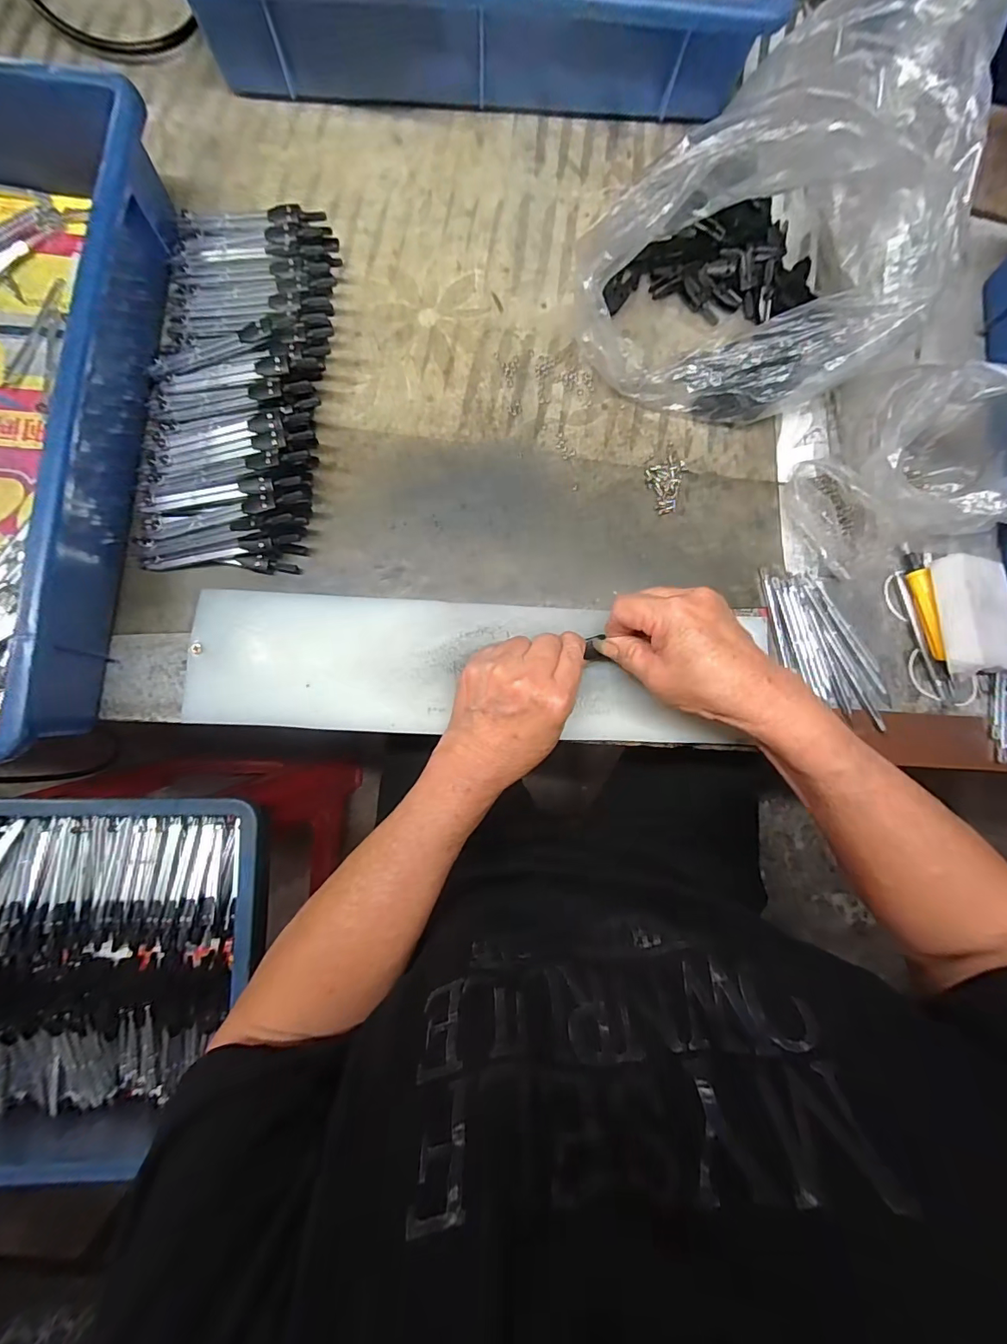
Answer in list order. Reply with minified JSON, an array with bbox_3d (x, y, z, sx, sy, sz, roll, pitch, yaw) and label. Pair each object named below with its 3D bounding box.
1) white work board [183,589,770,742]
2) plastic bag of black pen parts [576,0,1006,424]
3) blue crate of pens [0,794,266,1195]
[{"bbox_3d":[-0.019,-0.003,0.337,0.386,0.014,0.092,3,84,-3],"label":"white work board"},{"bbox_3d":[0.198,-0.301,0.332,0.190,0.140,0.247,36,84,1],"label":"plastic bag of black pen parts"},{"bbox_3d":[-0.416,0.260,0.409,0.403,0.090,0.293,2,85,-3],"label":"blue crate of pens"}]

